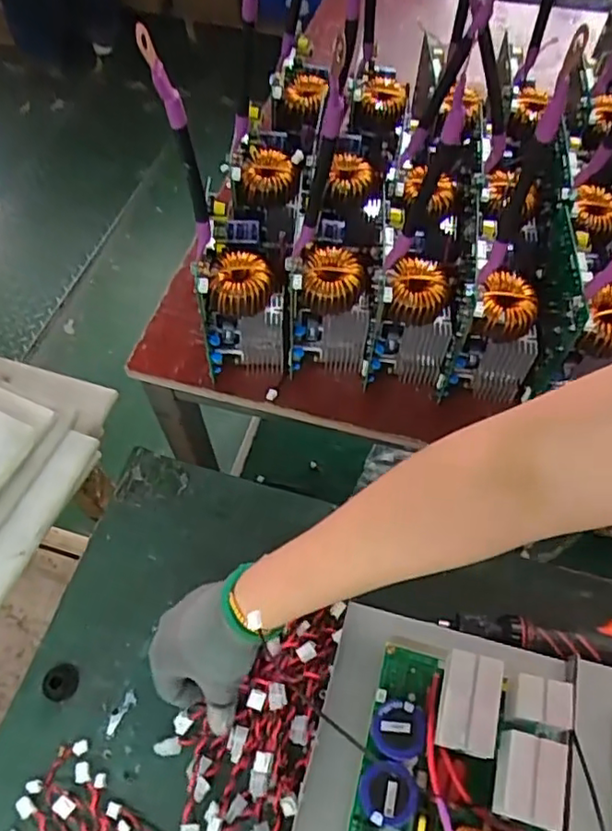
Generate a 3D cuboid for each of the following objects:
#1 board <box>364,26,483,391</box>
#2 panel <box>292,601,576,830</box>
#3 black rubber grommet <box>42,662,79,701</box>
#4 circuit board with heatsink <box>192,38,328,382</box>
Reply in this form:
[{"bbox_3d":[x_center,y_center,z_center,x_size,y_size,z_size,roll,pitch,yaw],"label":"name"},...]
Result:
[{"bbox_3d":[0.117,-0.196,0.613,0.072,0.146,0.311,9,60,8],"label":"board"},{"bbox_3d":[0.077,0.263,0.385,0.164,0.097,0.268,13,60,10],"label":"panel"},{"bbox_3d":[-0.216,0.229,0.537,0.030,0.018,0.030,-1,59,2],"label":"black rubber grommet"},{"bbox_3d":[-0.031,-0.208,0.628,0.075,0.148,0.329,7,59,7],"label":"circuit board with heatsink"}]

